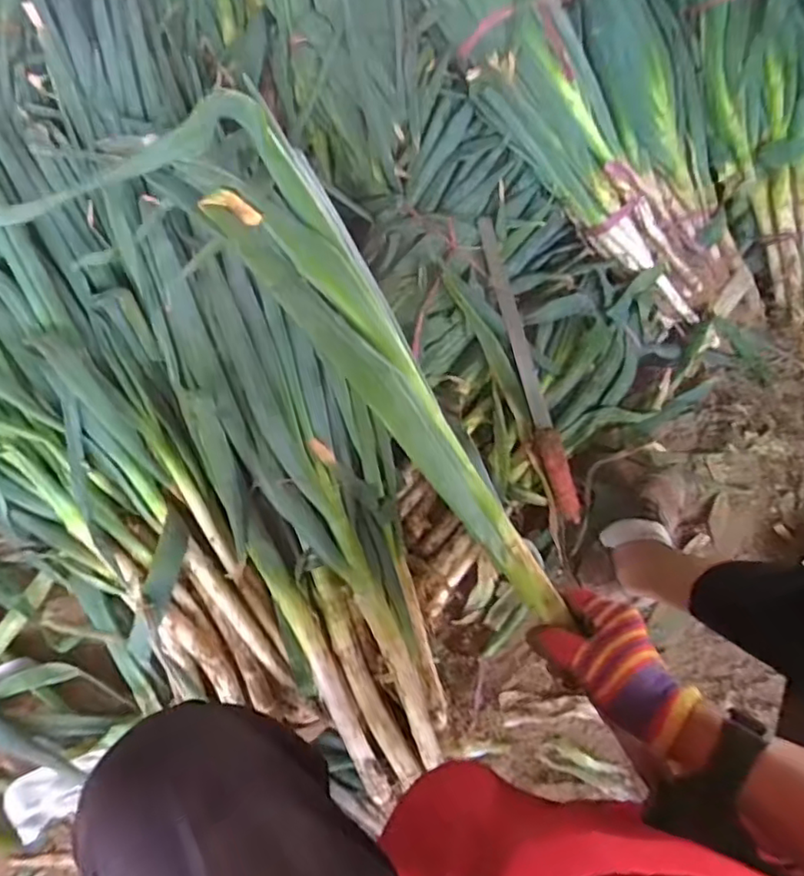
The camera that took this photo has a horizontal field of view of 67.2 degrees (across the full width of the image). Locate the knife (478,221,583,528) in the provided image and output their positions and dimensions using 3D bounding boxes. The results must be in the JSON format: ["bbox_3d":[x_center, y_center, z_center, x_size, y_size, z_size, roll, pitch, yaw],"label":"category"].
[{"bbox_3d":[0.177,-0.103,0.860,0.034,0.028,0.448,-13,80,-9],"label":"knife"}]

